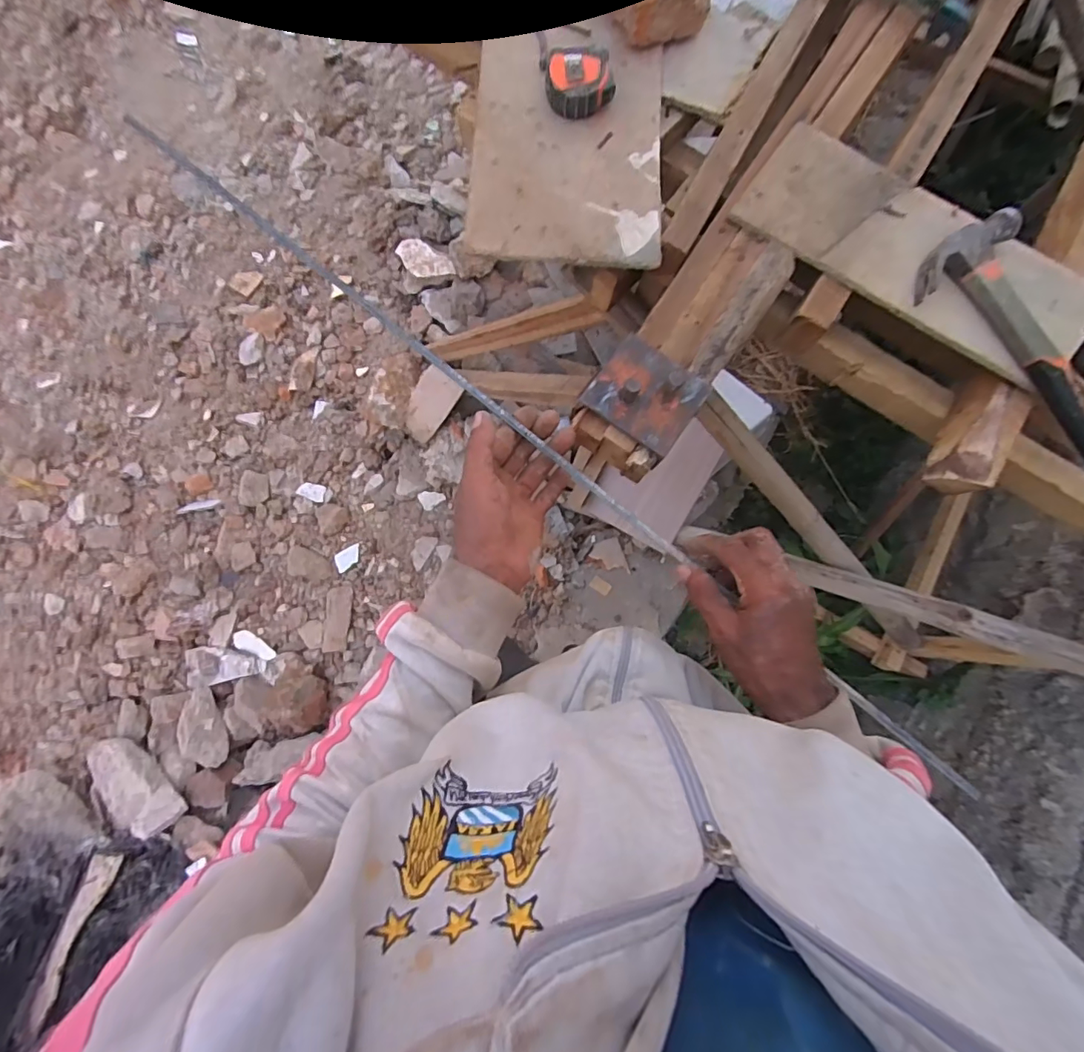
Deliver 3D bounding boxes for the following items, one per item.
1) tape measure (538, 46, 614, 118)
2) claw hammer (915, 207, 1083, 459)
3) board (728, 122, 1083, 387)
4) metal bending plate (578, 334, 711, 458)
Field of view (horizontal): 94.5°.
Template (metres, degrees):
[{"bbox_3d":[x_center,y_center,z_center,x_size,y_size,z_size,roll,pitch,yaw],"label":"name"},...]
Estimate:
[{"bbox_3d":[0.038,-0.473,0.529,0.076,0.029,0.068,3,78,0],"label":"tape measure"},{"bbox_3d":[0.494,-0.152,0.471,0.118,0.030,0.318,-32,80,-7],"label":"claw hammer"},{"bbox_3d":[0.388,-0.287,0.505,0.356,0.014,0.155,33,80,6],"label":"board"},{"bbox_3d":[0.100,-0.130,0.471,0.096,0.031,0.088,35,80,6],"label":"metal bending plate"}]

